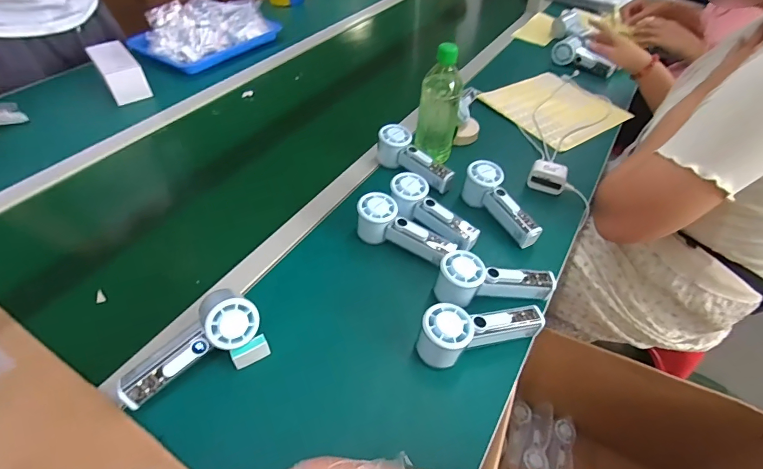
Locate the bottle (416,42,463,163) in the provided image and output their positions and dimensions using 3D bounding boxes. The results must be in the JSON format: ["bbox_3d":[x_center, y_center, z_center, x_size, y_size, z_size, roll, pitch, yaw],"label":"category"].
[{"bbox_3d":[0.099,-0.219,0.680,0.068,0.183,0.064,9,47,7],"label":"bottle"}]

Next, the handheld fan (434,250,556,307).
[{"bbox_3d":[0.152,0.058,0.539,0.156,0.055,0.052,-1,47,-2],"label":"handheld fan"}]

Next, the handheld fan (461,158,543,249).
[{"bbox_3d":[0.193,-0.046,0.651,0.054,0.068,0.158,-23,64,-21],"label":"handheld fan"}]

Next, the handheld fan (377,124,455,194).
[{"bbox_3d":[0.059,-0.130,0.717,0.157,0.064,0.051,39,56,15],"label":"handheld fan"}]

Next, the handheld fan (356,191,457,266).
[{"bbox_3d":[0.031,-0.001,0.601,0.153,0.065,0.053,30,52,8],"label":"handheld fan"}]

